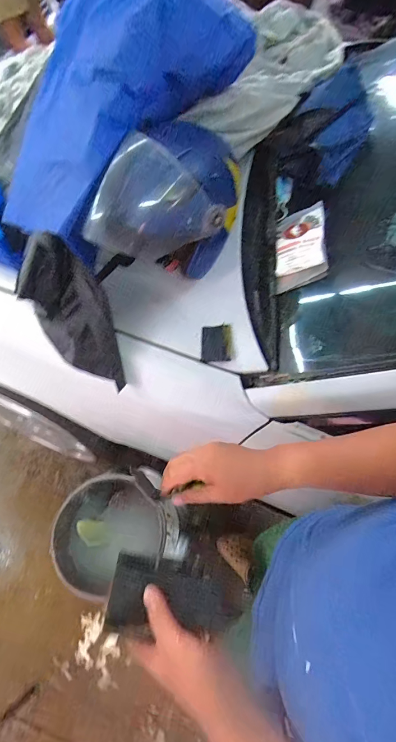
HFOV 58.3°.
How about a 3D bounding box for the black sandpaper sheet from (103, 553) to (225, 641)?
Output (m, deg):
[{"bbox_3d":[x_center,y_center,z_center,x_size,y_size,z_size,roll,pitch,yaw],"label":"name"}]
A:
[{"bbox_3d":[-0.039,0.281,0.440,0.138,0.015,0.080,13,51,-4],"label":"black sandpaper sheet"}]

